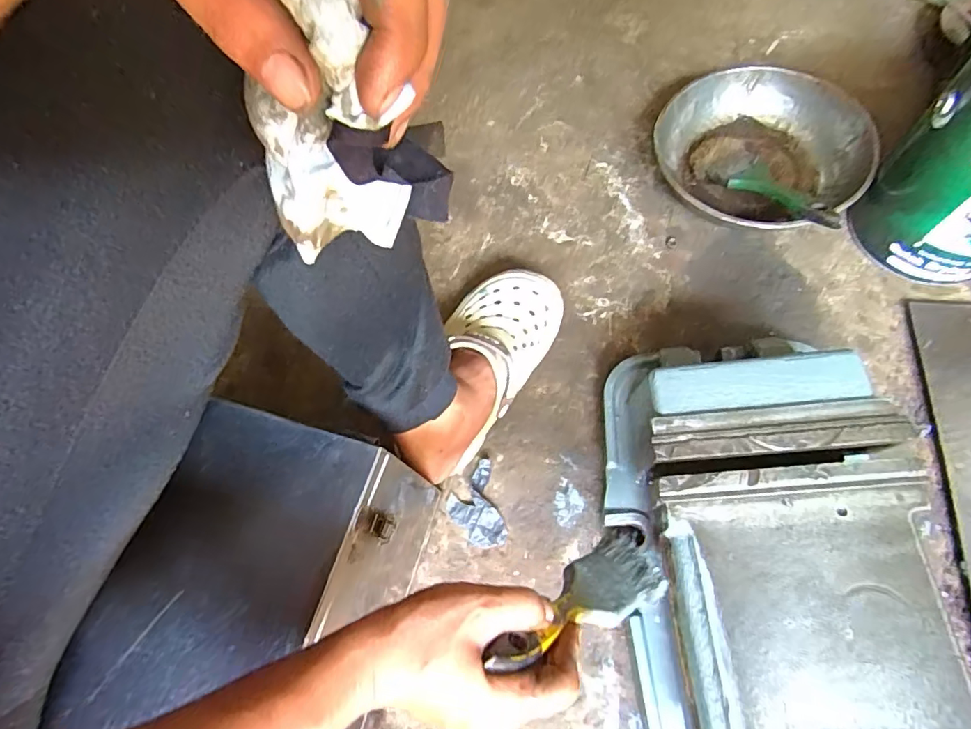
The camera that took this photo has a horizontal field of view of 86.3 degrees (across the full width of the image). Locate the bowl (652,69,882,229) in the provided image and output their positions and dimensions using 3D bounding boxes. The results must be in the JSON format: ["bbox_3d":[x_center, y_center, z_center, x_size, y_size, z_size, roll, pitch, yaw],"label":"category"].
[{"bbox_3d":[0.337,-0.261,0.643,0.243,0.077,0.230,-3,65,6],"label":"bowl"}]

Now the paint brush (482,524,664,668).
[{"bbox_3d":[0.070,0.159,0.350,0.024,0.201,0.054,-38,68,32],"label":"paint brush"}]

